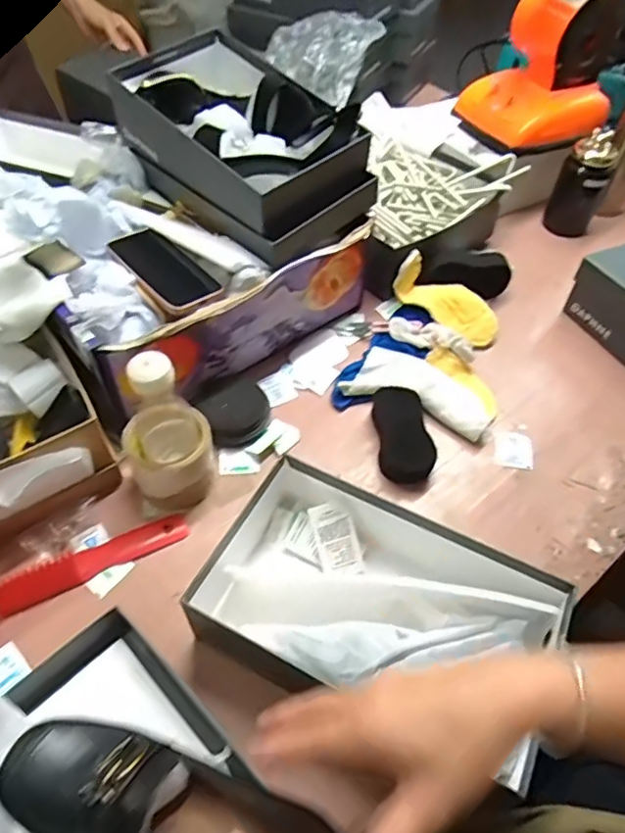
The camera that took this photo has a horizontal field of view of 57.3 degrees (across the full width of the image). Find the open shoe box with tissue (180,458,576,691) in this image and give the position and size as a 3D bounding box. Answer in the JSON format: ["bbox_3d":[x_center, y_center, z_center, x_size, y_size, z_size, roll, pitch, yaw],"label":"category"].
[{"bbox_3d":[0.047,0.176,0.530,0.299,0.084,0.182,24,54,16],"label":"open shoe box with tissue"}]

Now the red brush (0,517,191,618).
[{"bbox_3d":[-0.222,0.146,0.588,0.189,0.012,0.034,-20,55,-18],"label":"red brush"}]

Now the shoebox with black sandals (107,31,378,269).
[{"bbox_3d":[-0.093,-0.353,0.738,0.312,0.125,0.181,39,59,24],"label":"shoebox with black sandals"}]

